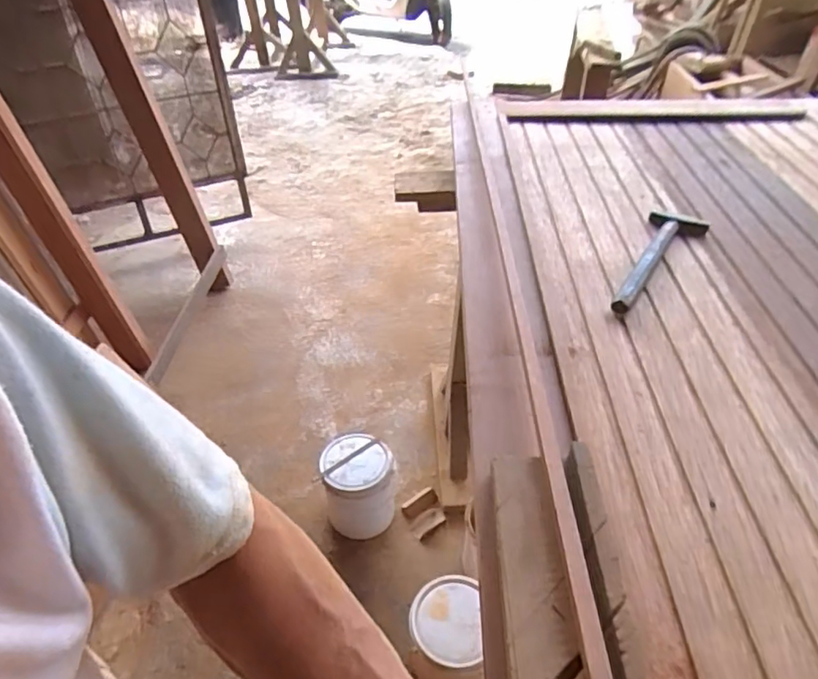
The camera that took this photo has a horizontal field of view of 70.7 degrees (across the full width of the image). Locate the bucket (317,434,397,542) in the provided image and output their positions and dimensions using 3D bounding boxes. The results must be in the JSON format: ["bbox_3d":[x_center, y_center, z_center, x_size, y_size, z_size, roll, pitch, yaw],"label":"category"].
[{"bbox_3d":[-0.126,0.373,1.475,0.178,0.207,0.197,-10,41,-11],"label":"bucket"}]

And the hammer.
[{"bbox_3d":[0.364,-0.115,0.842,0.081,0.021,0.277,22,45,24],"label":"hammer"}]

